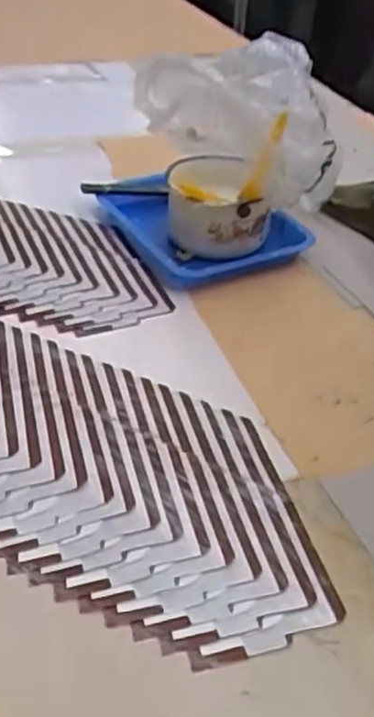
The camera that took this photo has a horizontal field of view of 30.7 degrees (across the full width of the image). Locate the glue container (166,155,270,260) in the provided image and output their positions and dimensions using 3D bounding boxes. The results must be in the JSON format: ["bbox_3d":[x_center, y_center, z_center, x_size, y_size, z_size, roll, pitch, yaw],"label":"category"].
[{"bbox_3d":[0.036,-0.192,0.893,0.131,0.104,0.143,1,38,-4],"label":"glue container"}]

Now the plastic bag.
[{"bbox_3d":[0.064,-0.290,0.836,0.257,0.192,0.199,13,39,12],"label":"plastic bag"}]

